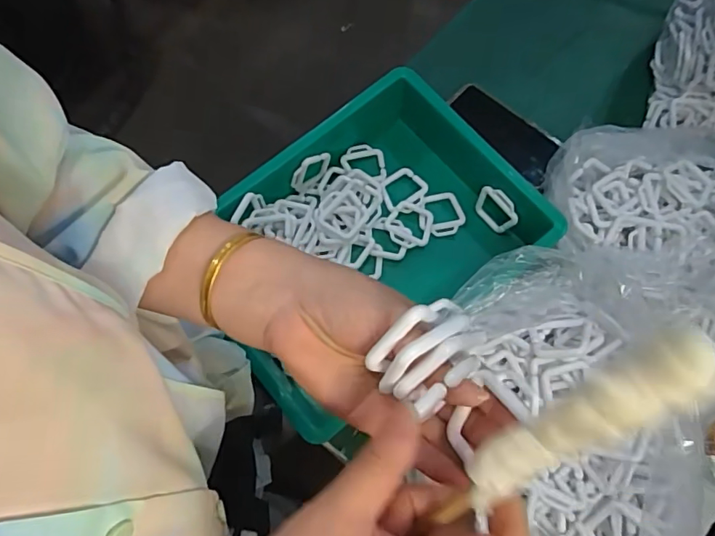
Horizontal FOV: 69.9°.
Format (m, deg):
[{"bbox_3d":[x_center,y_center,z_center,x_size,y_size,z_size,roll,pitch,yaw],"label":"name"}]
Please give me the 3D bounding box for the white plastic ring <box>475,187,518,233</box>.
[{"bbox_3d":[0.158,-0.066,0.585,0.018,0.044,0.054,-37,76,-12],"label":"white plastic ring"}]

